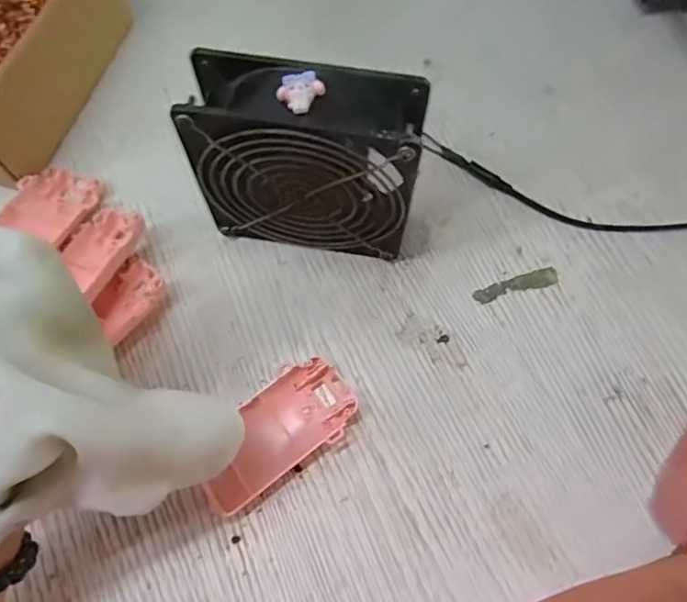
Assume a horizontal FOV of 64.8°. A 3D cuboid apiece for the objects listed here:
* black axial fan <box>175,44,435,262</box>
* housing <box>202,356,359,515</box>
[{"bbox_3d":[-0.020,-0.076,0.307,0.117,0.127,0.046,8,69,4],"label":"black axial fan"},{"bbox_3d":[-0.038,0.074,0.308,0.094,0.016,0.048,-33,71,-11],"label":"housing"}]

